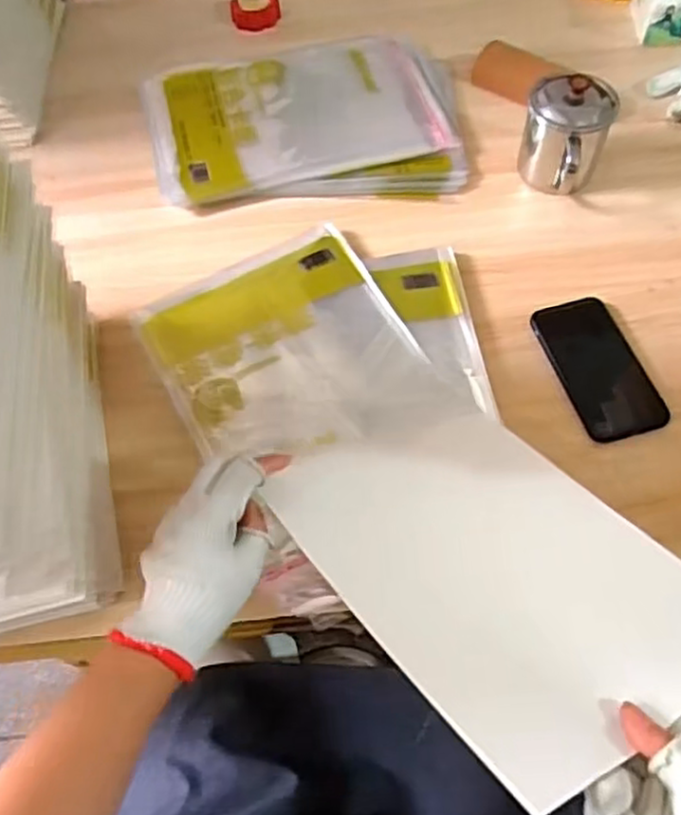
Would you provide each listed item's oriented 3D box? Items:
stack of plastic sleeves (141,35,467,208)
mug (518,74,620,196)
[{"bbox_3d":[-0.047,-0.350,0.824,0.359,0.024,0.264,-3,60,1],"label":"stack of plastic sleeves"},{"bbox_3d":[0.234,-0.281,0.726,0.086,0.099,0.102,14,62,11],"label":"mug"}]

